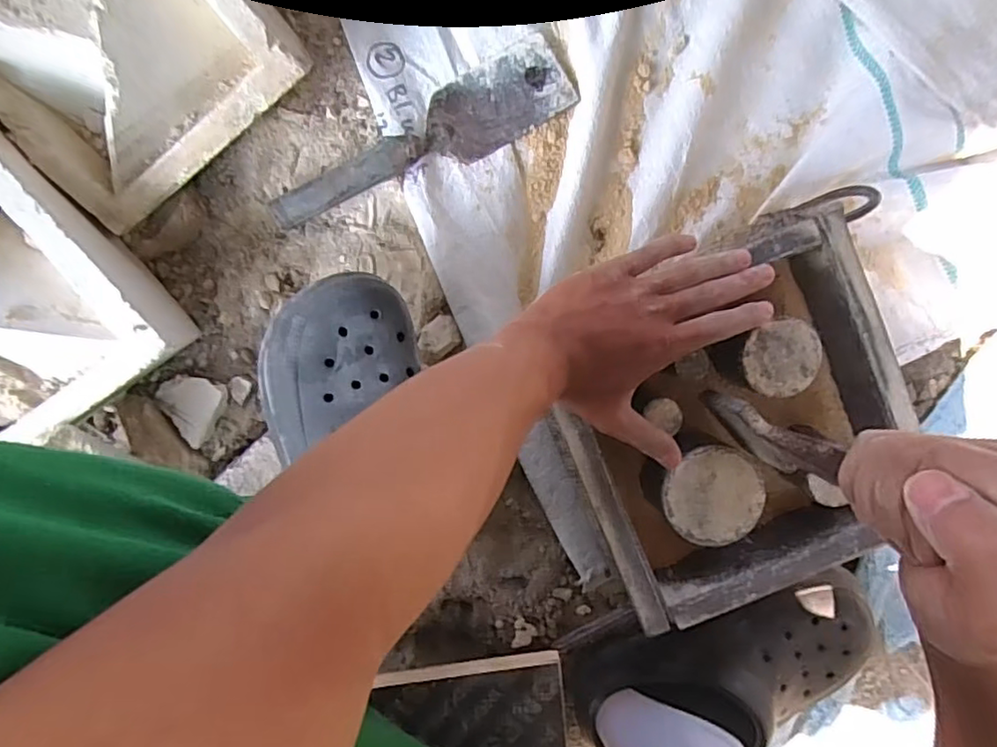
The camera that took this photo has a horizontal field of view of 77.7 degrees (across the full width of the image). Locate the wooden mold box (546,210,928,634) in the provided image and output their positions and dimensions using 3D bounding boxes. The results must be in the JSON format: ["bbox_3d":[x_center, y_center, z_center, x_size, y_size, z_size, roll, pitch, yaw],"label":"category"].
[{"bbox_3d":[0.171,0.036,0.472,0.237,0.072,0.240,-23,96,-1],"label":"wooden mold box"}]

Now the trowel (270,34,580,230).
[{"bbox_3d":[-0.061,-0.192,0.509,0.265,0.032,0.067,-30,96,-1],"label":"trowel"}]

